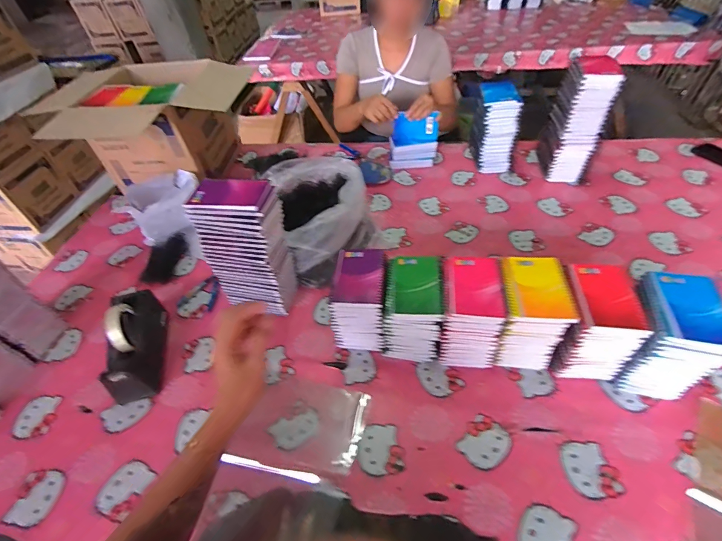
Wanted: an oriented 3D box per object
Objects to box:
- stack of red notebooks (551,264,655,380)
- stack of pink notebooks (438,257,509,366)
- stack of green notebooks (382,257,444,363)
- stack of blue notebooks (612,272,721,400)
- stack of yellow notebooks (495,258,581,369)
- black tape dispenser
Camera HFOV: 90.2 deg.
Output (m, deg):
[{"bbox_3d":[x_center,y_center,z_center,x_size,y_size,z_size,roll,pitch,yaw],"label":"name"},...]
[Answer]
[{"bbox_3d":[0.391,0.093,0.624,0.101,0.162,0.133,3,48,9],"label":"stack of red notebooks"},{"bbox_3d":[0.194,0.077,0.656,0.098,0.164,0.133,2,48,8],"label":"stack of pink notebooks"},{"bbox_3d":[0.094,0.075,0.670,0.097,0.157,0.122,1,47,7],"label":"stack of green notebooks"},{"bbox_3d":[0.486,0.109,0.590,0.099,0.175,0.128,8,49,13],"label":"stack of blue notebooks"},{"bbox_3d":[0.290,0.078,0.647,0.097,0.165,0.133,2,48,8],"label":"stack of yellow notebooks"},{"bbox_3d":[-0.441,0.139,0.701,0.075,0.118,0.205,-10,47,-3],"label":"black tape dispenser"}]

